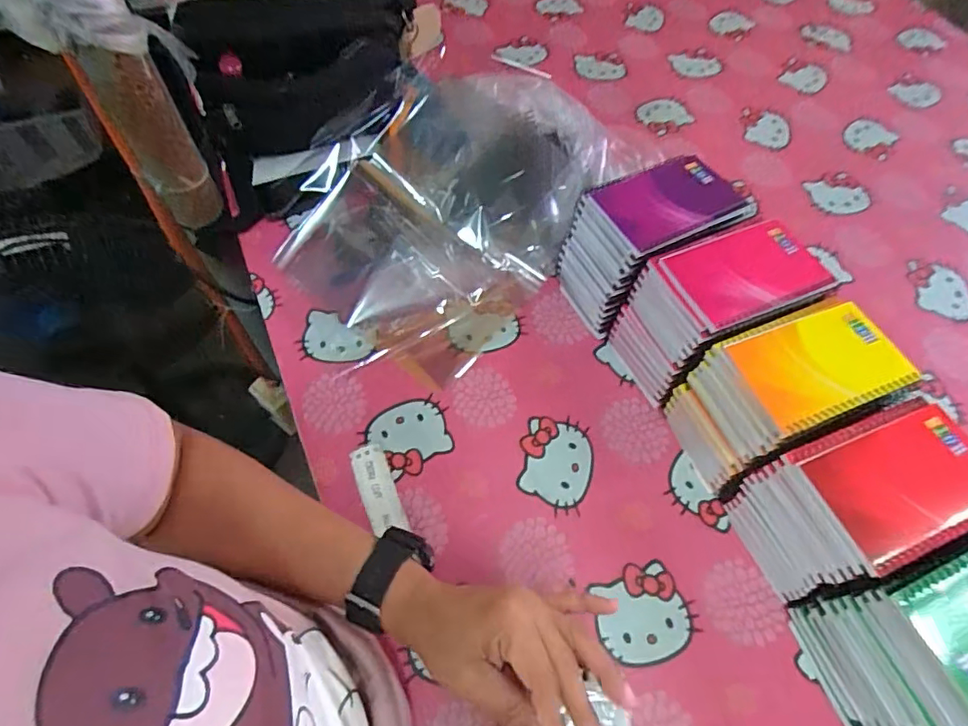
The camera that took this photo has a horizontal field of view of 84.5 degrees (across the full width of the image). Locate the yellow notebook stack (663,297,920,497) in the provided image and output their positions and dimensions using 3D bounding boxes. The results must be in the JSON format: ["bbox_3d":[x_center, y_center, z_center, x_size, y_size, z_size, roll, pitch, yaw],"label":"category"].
[{"bbox_3d":[0.260,0.030,0.476,0.135,0.136,0.089,-21,63,-13],"label":"yellow notebook stack"}]

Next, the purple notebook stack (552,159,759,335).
[{"bbox_3d":[0.167,-0.120,0.562,0.141,0.135,0.100,-20,63,-13],"label":"purple notebook stack"}]

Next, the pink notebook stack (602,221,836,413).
[{"bbox_3d":[0.222,-0.047,0.522,0.147,0.133,0.094,-20,63,-13],"label":"pink notebook stack"}]

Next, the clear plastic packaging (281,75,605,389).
[{"bbox_3d":[-0.042,-0.190,0.629,0.290,0.079,0.400,29,63,14],"label":"clear plastic packaging"}]

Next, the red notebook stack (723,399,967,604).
[{"bbox_3d":[0.294,0.113,0.431,0.130,0.133,0.093,-20,63,-13],"label":"red notebook stack"}]

